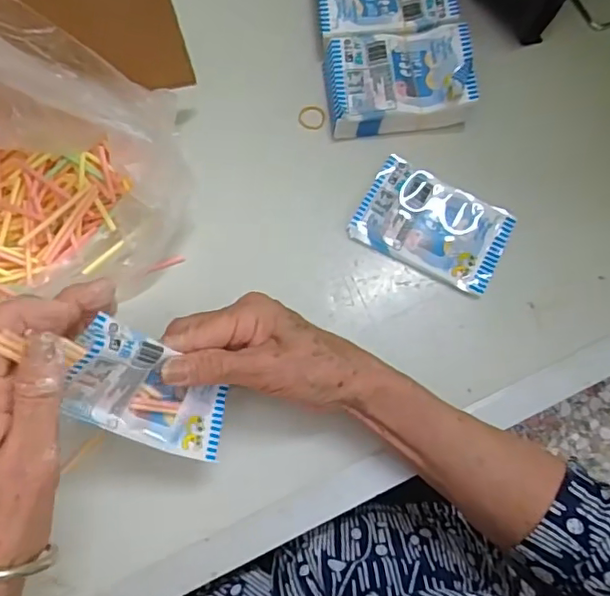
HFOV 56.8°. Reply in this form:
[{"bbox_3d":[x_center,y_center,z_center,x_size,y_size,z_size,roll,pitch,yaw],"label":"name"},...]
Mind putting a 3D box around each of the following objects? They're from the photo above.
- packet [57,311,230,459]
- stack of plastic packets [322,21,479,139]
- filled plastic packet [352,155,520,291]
[{"bbox_3d":[-0.087,0.056,0.315,0.053,0.104,0.025,-52,39,-11],"label":"packet"},{"bbox_3d":[0.071,-0.166,0.430,0.106,0.034,0.071,-7,77,-2],"label":"stack of plastic packets"},{"bbox_3d":[0.096,-0.057,0.420,0.106,0.010,0.073,27,78,5],"label":"filled plastic packet"}]

